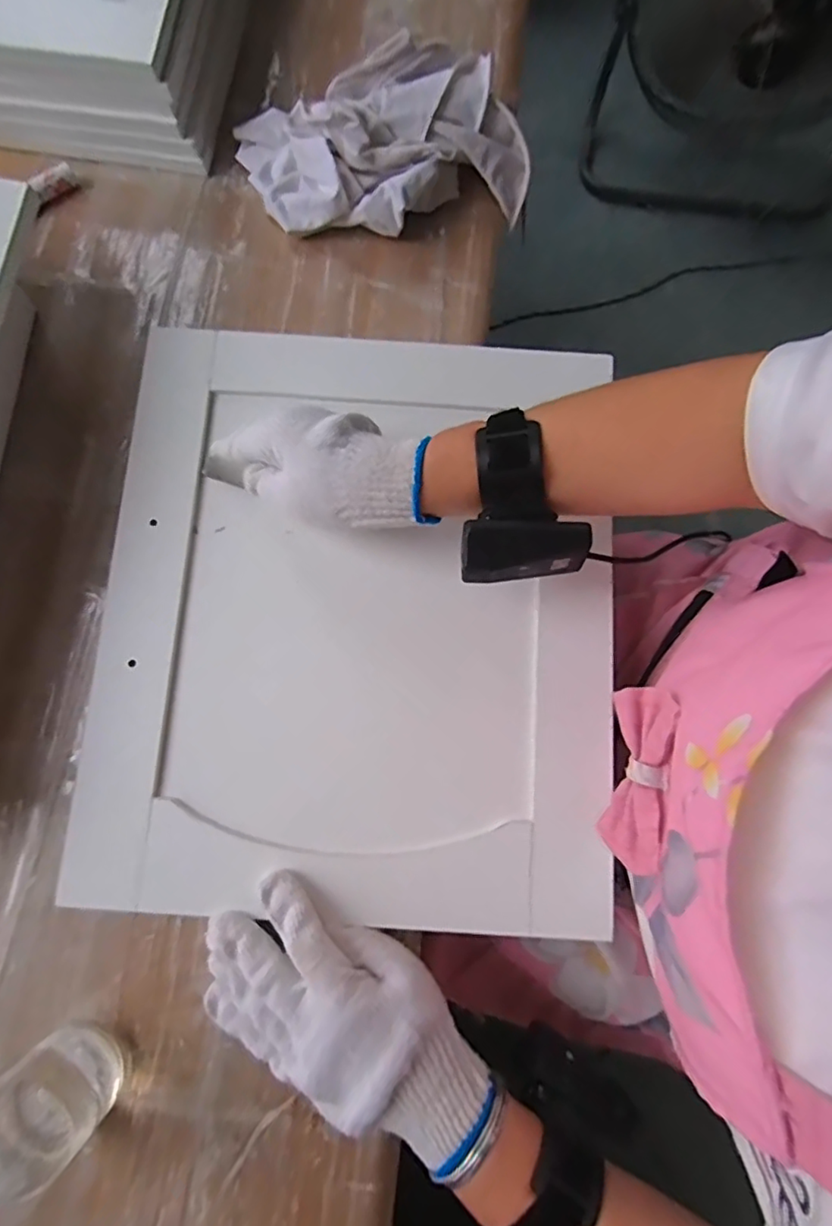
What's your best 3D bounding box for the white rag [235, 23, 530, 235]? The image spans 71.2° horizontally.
[{"bbox_3d":[-0.023,-0.354,0.439,0.210,0.051,0.121,-14,80,-3],"label":"white rag"}]

